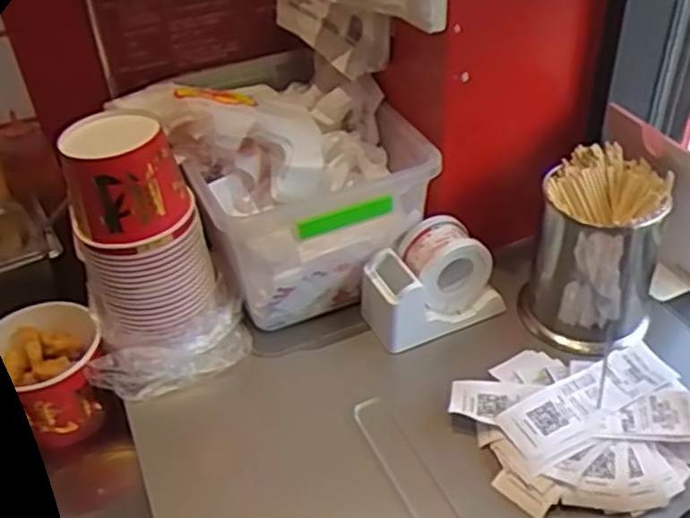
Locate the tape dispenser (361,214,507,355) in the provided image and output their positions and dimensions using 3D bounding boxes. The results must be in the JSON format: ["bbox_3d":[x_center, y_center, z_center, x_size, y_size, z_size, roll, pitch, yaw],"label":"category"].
[{"bbox_3d":[0.100,0.024,0.824,0.145,0.103,0.082,-16,40,-14],"label":"tape dispenser"}]

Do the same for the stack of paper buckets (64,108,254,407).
[{"bbox_3d":[-0.216,-0.006,0.771,0.167,0.256,0.158,-17,41,-15],"label":"stack of paper buckets"}]

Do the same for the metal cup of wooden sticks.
[{"bbox_3d":[0.276,-0.006,0.793,0.118,0.197,0.124,-3,39,2],"label":"metal cup of wooden sticks"}]

